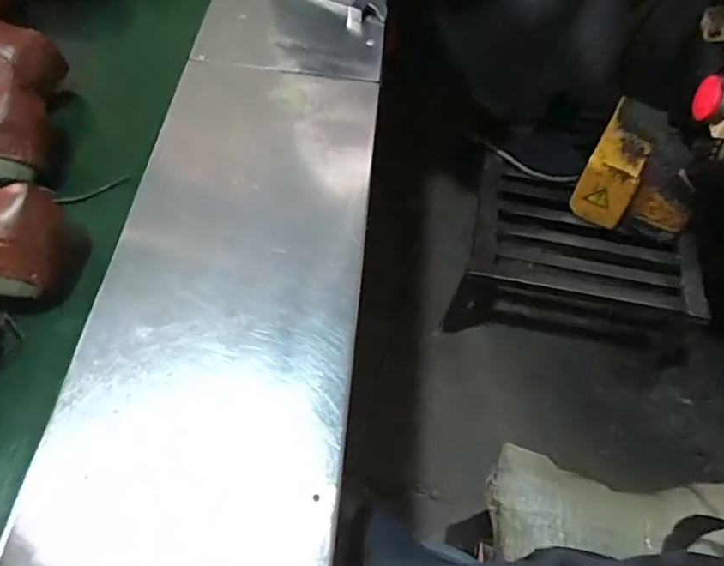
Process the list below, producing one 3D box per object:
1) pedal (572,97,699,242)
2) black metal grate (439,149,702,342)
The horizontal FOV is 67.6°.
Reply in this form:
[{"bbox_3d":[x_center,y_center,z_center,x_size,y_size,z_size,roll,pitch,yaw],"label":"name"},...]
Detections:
[{"bbox_3d":[0.570,-0.212,1.105,0.222,0.159,0.211,29,61,13],"label":"pedal"},{"bbox_3d":[0.464,-0.031,1.201,0.477,0.256,0.289,14,58,4],"label":"black metal grate"}]

